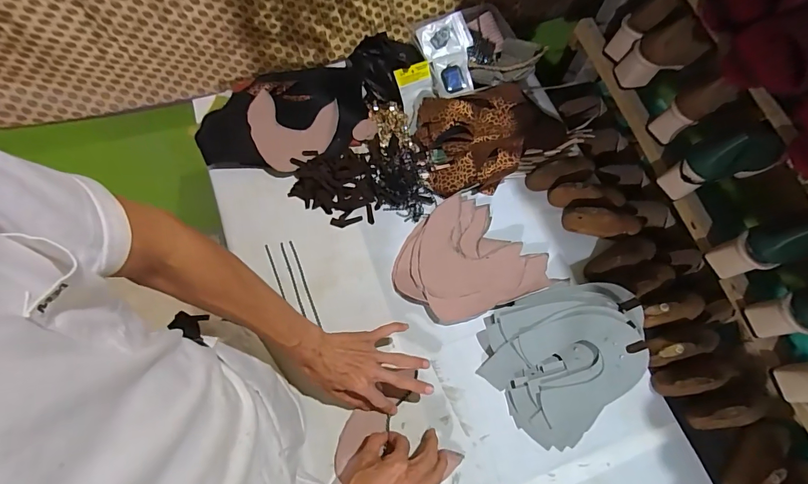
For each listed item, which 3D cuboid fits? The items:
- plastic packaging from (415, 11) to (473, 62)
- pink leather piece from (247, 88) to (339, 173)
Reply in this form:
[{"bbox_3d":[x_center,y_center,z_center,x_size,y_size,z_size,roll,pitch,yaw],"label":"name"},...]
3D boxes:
[{"bbox_3d":[0.084,-0.406,0.792,0.102,0.011,0.073,-26,98,-5],"label":"plastic packaging"},{"bbox_3d":[-0.212,-0.208,0.750,0.154,0.033,0.156,5,68,0],"label":"pink leather piece"}]

